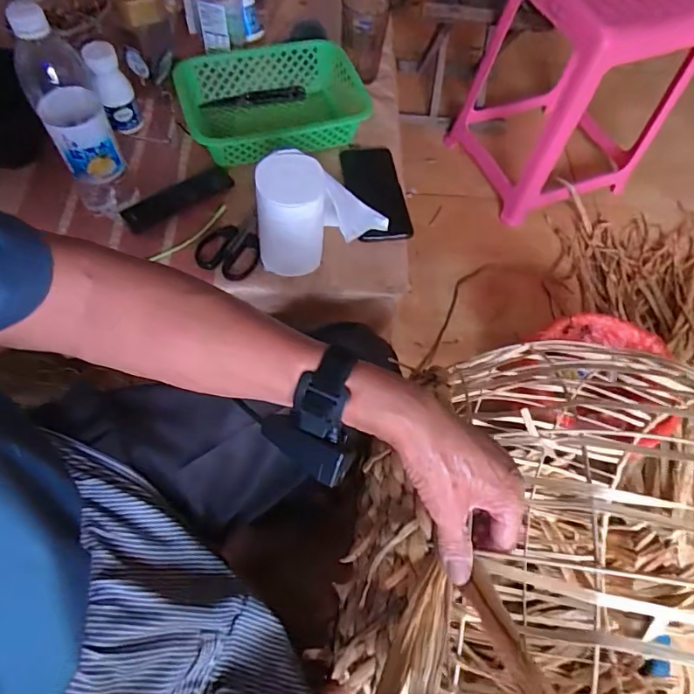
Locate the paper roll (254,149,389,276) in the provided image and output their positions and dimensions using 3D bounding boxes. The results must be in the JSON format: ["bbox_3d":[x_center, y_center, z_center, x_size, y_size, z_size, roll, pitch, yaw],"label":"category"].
[{"bbox_3d":[-0.034,-0.166,0.583,0.164,0.122,0.085,-31,69,-18],"label":"paper roll"}]

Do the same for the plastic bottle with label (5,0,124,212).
[{"bbox_3d":[-0.295,-0.245,0.533,0.063,0.226,0.062,-21,67,-14],"label":"plastic bottle with label"}]

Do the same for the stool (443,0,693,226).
[{"bbox_3d":[0.514,-0.609,1.145,0.365,0.453,0.358,-22,67,-14],"label":"stool"}]

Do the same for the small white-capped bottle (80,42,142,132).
[{"bbox_3d":[-0.315,-0.349,0.664,0.045,0.106,0.039,-24,68,-15],"label":"small white-capped bottle"}]

